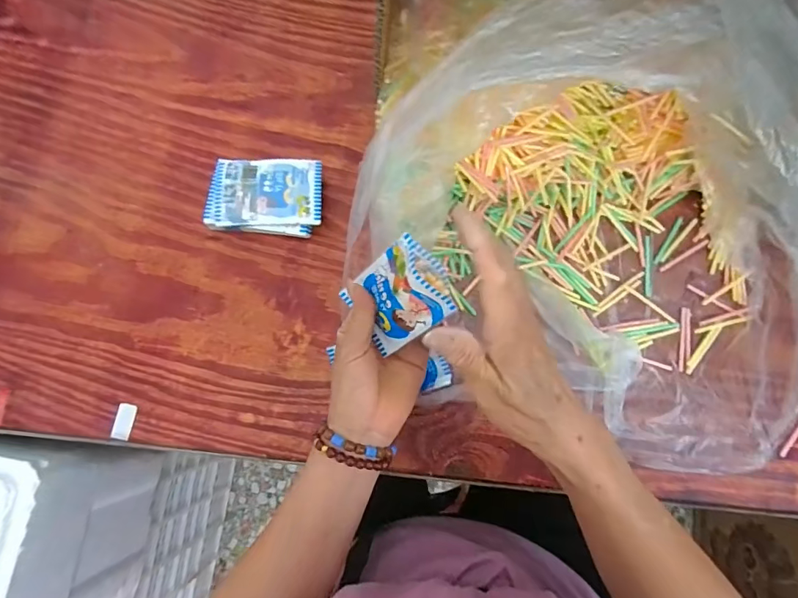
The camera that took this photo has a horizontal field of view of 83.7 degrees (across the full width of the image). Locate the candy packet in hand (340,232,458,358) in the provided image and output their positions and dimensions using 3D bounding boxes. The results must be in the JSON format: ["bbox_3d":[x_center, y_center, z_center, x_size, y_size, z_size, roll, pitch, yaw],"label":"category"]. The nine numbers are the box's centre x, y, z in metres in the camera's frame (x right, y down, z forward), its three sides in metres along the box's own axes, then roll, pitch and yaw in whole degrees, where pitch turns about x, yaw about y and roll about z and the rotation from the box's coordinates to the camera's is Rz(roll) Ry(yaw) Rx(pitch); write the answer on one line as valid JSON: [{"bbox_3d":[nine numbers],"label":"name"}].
[{"bbox_3d":[-0.002,0.000,0.331,0.018,0.097,0.062,-29,85,-36],"label":"candy packet in hand"}]

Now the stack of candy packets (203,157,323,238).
[{"bbox_3d":[-0.135,-0.102,0.453,0.113,0.029,0.077,-1,79,0],"label":"stack of candy packets"}]

